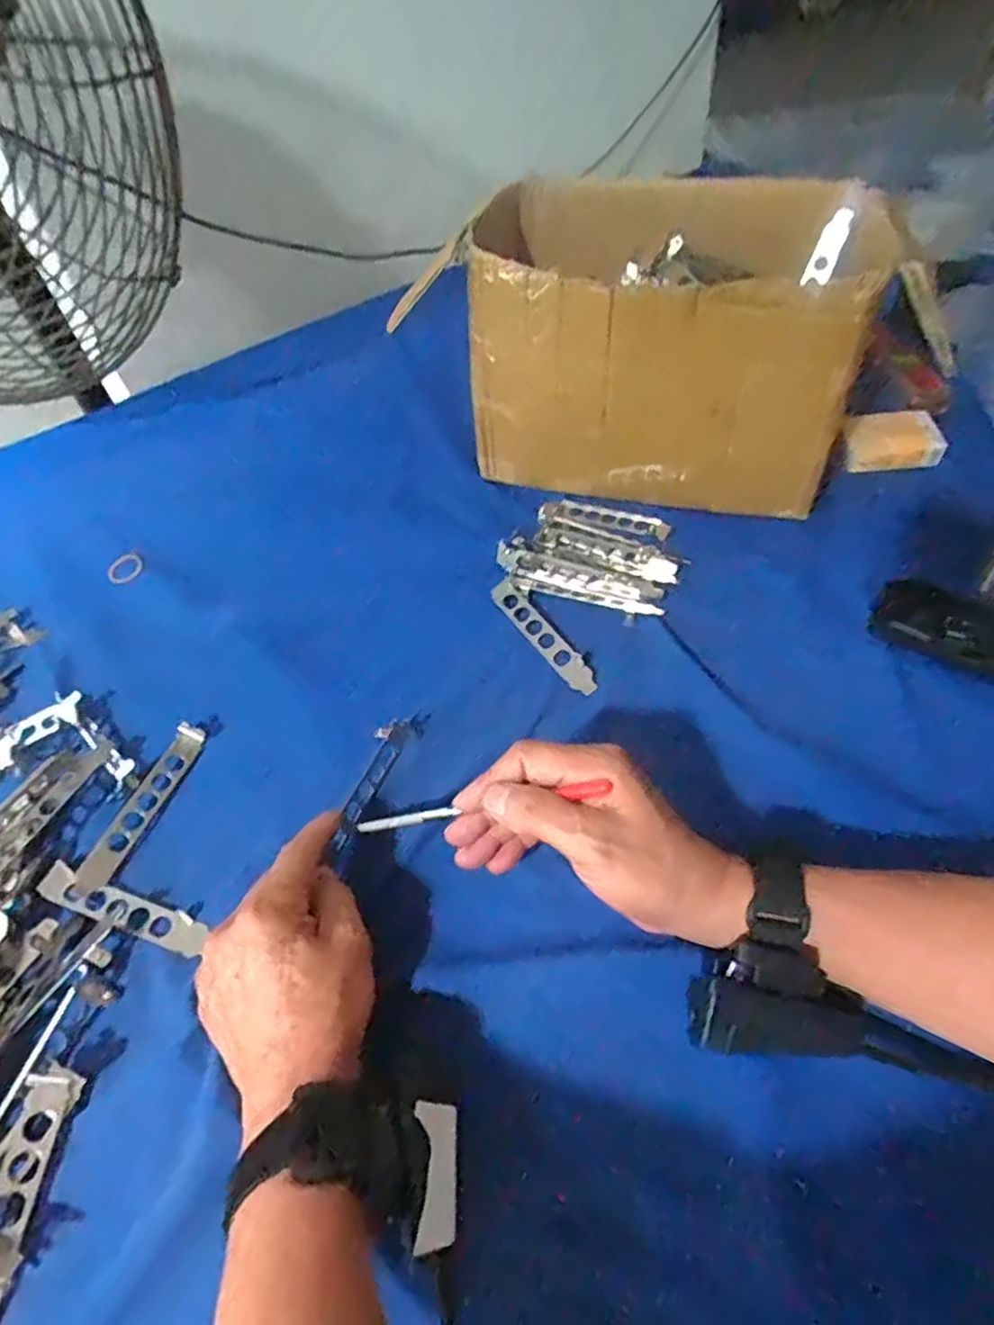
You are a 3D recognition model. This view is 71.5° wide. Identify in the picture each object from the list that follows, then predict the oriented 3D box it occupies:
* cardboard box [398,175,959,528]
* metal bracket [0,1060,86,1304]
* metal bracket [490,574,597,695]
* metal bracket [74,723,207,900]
[{"bbox_3d":[0.130,-0.272,0.581,0.324,0.199,0.238,13,53,12],"label":"cardboard box"},{"bbox_3d":[-0.225,0.254,0.310,0.025,0.010,0.124,1,52,3],"label":"metal bracket"},{"bbox_3d":[0.034,-0.021,0.517,0.021,0.012,0.119,-28,56,-19],"label":"metal bracket"},{"bbox_3d":[-0.229,0.092,0.448,0.020,0.006,0.122,27,52,-7],"label":"metal bracket"}]

